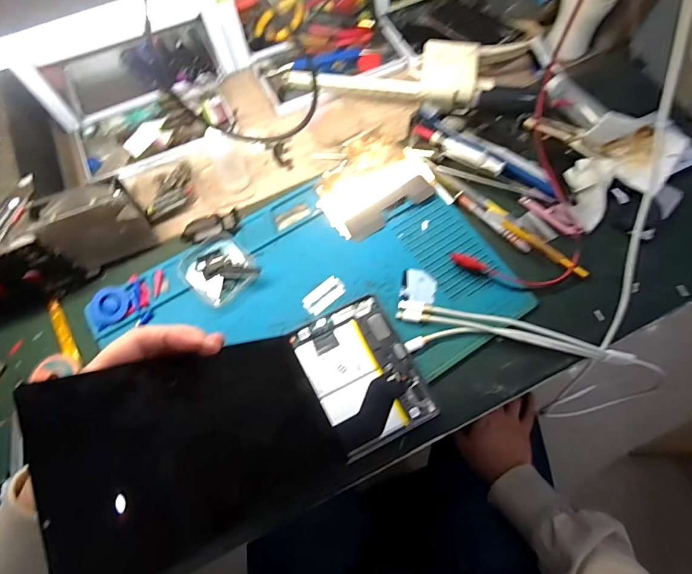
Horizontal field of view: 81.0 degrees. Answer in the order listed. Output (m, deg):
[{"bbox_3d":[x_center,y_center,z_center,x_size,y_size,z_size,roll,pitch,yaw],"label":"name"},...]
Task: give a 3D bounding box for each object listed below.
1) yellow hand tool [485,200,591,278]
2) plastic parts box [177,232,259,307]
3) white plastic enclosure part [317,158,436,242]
[{"bbox_3d":[0.193,-0.050,0.417,0.018,0.008,0.122,-39,72,-12],"label":"yellow hand tool"},{"bbox_3d":[-0.129,-0.020,0.413,0.064,0.016,0.064,-36,72,-11],"label":"plastic parts box"},{"bbox_3d":[0.037,-0.100,0.440,0.122,0.010,0.063,-29,70,-9],"label":"white plastic enclosure part"}]

